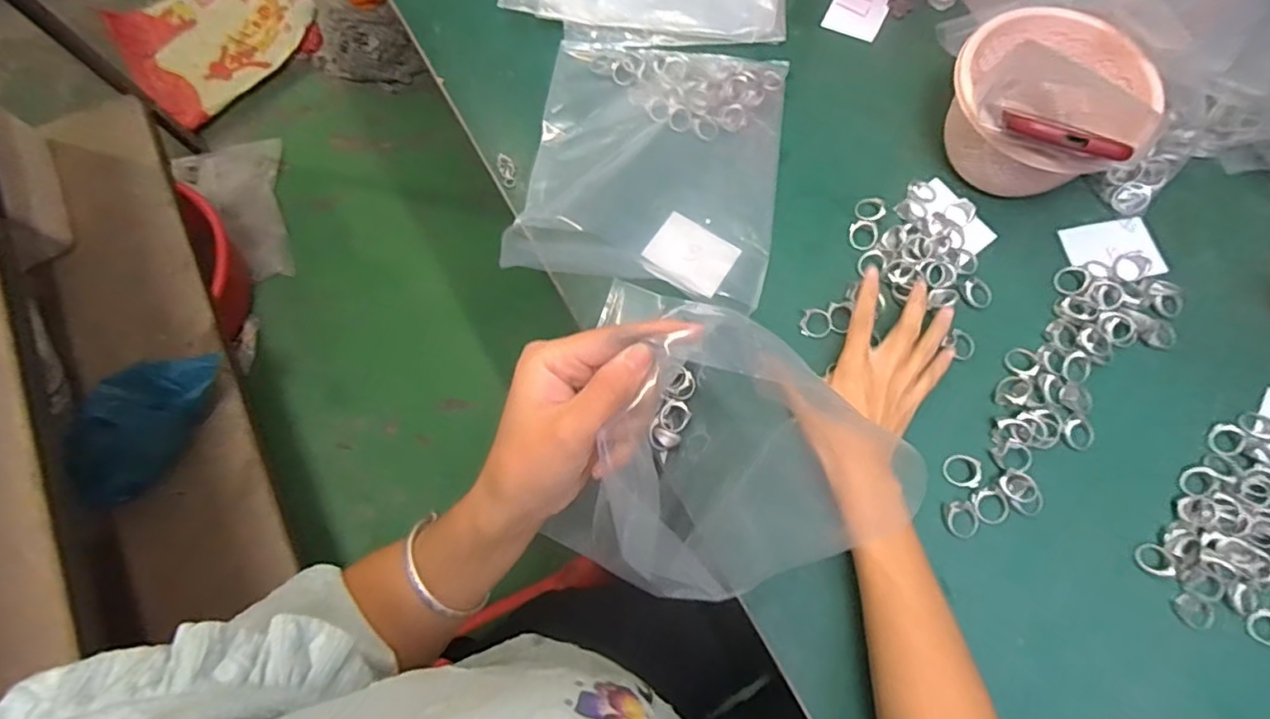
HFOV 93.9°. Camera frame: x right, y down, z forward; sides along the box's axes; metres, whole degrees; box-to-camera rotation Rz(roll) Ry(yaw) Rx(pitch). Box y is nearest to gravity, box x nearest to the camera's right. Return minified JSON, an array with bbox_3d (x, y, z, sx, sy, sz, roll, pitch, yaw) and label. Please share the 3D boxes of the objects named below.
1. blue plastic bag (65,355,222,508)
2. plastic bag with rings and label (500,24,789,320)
[{"bbox_3d":[-0.775,0.096,0.925,0.096,0.127,0.278,33,77,11],"label":"blue plastic bag"},{"bbox_3d":[0.020,-0.183,0.531,0.213,0.030,0.263,11,70,-2],"label":"plastic bag with rings and label"}]

